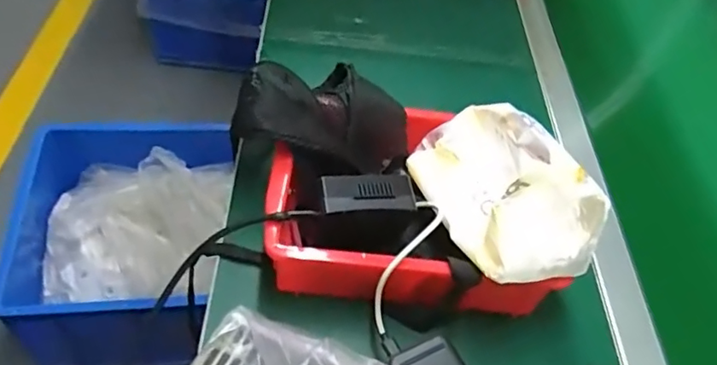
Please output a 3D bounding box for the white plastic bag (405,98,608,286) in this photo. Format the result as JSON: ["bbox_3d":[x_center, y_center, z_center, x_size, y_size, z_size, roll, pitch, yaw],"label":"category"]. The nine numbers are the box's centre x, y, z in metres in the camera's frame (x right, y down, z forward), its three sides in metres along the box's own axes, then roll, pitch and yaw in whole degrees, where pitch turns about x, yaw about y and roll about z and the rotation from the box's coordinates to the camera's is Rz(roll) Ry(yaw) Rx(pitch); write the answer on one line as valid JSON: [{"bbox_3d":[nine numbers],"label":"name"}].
[{"bbox_3d":[0.118,-0.002,0.451,0.107,0.085,0.169,-6,53,-15],"label":"white plastic bag"}]

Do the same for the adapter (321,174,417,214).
[{"bbox_3d":[0.008,0.007,0.429,0.071,0.014,0.031,-3,52,-13],"label":"adapter"}]

